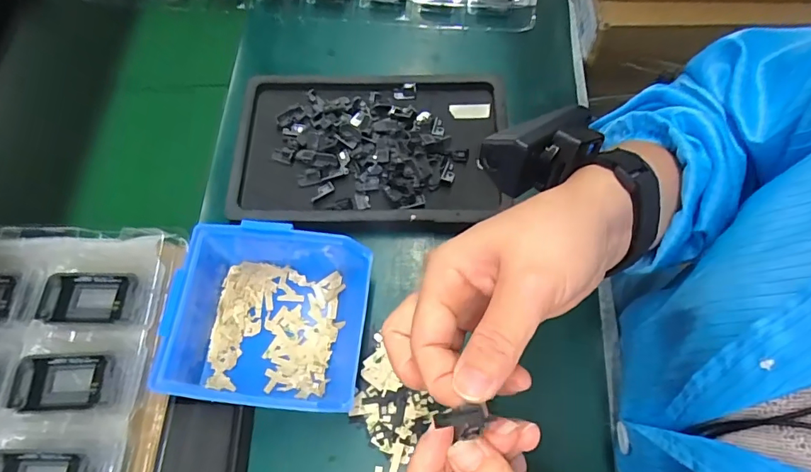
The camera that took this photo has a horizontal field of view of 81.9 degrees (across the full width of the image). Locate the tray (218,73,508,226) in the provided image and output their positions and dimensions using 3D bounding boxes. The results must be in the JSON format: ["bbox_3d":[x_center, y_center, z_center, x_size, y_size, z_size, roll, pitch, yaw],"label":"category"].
[{"bbox_3d":[-0.033,-0.083,0.421,0.236,0.020,0.151,0,68,4],"label":"tray"}]

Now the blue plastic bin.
[{"bbox_3d":[-0.103,0.061,0.353,0.141,0.065,0.126,5,69,4],"label":"blue plastic bin"}]

